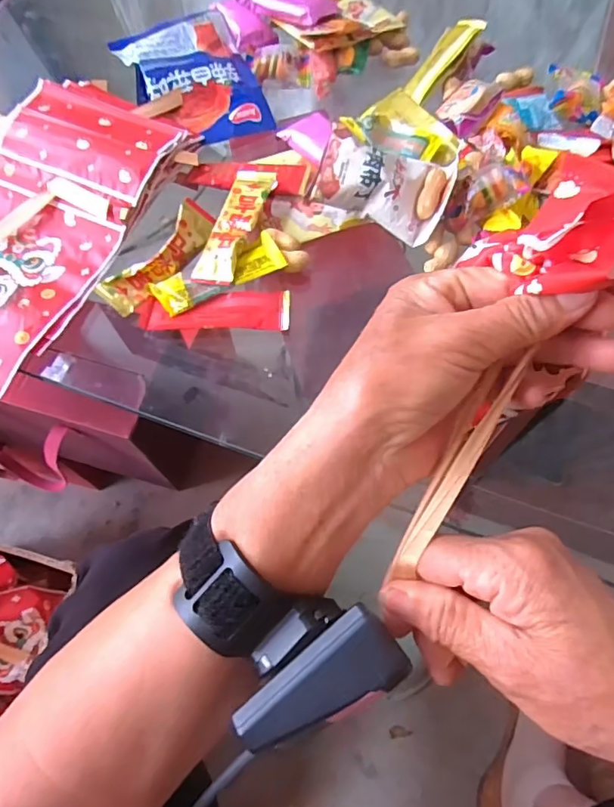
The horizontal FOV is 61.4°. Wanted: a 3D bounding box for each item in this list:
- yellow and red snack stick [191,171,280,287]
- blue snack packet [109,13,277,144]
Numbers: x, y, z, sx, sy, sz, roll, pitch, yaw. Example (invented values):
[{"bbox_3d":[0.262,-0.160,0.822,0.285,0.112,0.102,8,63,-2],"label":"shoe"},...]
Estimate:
[{"bbox_3d":[-0.055,-0.136,0.399,0.032,0.013,0.106,16,66,9],"label":"yellow and red snack stick"},{"bbox_3d":[-0.105,-0.301,0.477,0.104,0.026,0.150,-22,66,-9],"label":"blue snack packet"}]

